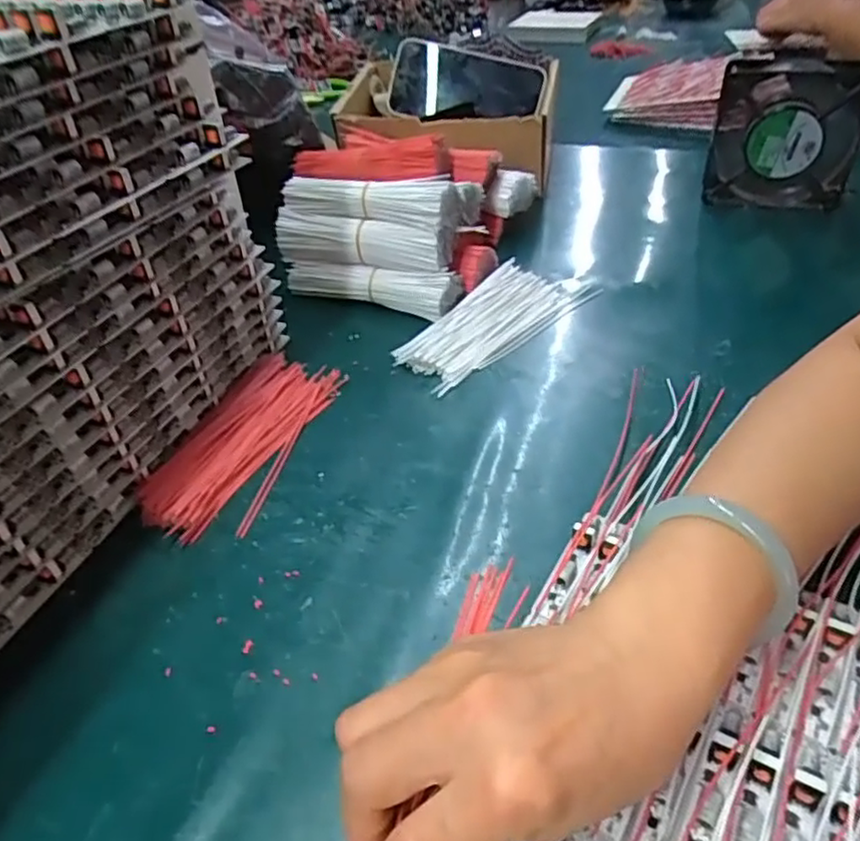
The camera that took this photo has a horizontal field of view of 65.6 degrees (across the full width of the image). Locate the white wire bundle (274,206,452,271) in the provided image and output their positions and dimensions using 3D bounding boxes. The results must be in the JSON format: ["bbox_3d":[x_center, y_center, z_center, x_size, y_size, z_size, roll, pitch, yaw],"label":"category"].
[{"bbox_3d":[-0.058,-0.146,0.547,0.150,0.038,0.026,13,43,19],"label":"white wire bundle"}]

